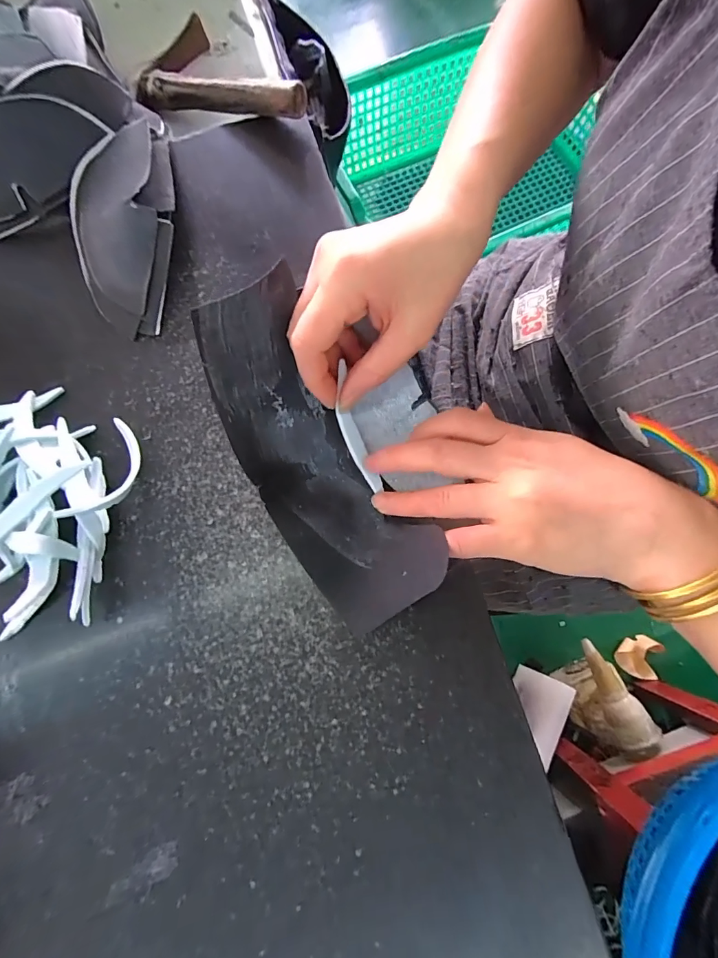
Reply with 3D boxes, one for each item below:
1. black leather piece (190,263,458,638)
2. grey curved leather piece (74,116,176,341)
[{"bbox_3d":[-0.026,-0.012,0.228,0.070,0.051,0.184,-30,93,-7],"label":"black leather piece"},{"bbox_3d":[-0.160,-0.178,0.279,0.065,0.033,0.156,-10,77,-3],"label":"grey curved leather piece"}]

